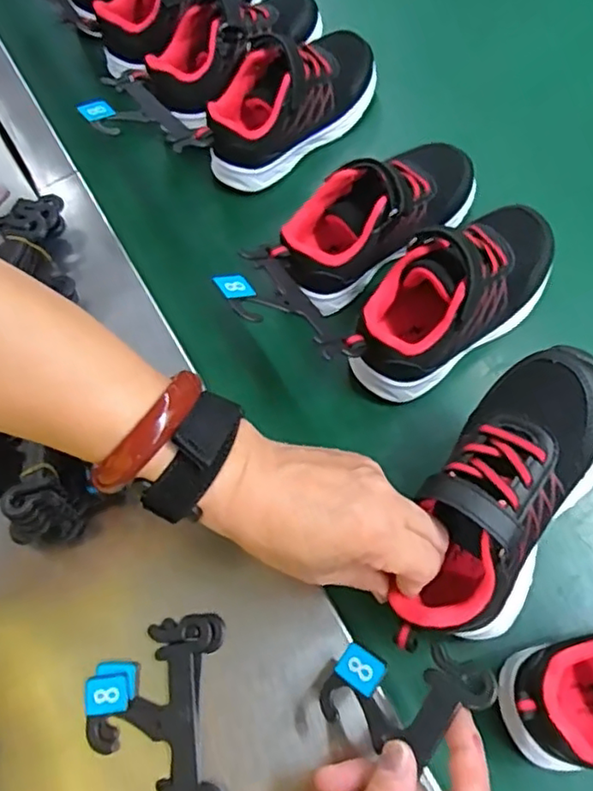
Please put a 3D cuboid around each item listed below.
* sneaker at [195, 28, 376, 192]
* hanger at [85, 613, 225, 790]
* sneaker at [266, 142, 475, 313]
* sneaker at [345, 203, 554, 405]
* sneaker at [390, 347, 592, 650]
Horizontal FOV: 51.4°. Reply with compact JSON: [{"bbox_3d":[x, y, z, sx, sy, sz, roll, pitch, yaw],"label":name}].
[{"bbox_3d":[-0.004,-0.241,0.513,0.169,0.088,0.070,-43,71,-14],"label":"sneaker"},{"bbox_3d":[-0.078,0.180,0.347,0.074,0.022,0.102,-4,68,1],"label":"hanger"},{"bbox_3d":[0.056,-0.130,0.440,0.180,0.076,0.071,-38,70,-12],"label":"sneaker"},{"bbox_3d":[0.107,-0.070,0.409,0.167,0.076,0.069,-37,68,-9],"label":"sneaker"},{"bbox_3d":[0.109,0.055,0.323,0.072,0.066,0.168,27,89,13],"label":"sneaker"}]

